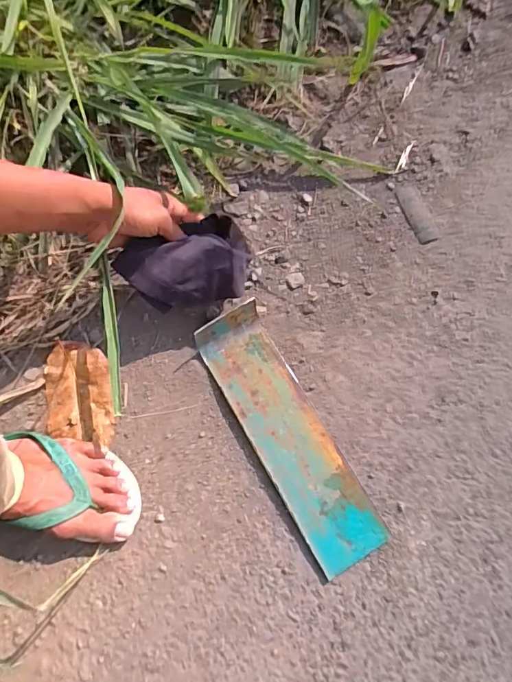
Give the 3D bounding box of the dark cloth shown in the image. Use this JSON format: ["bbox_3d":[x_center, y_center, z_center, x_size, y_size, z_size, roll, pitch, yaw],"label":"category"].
[{"bbox_3d":[-0.081,-0.085,0.543,0.148,0.031,0.096,-18,104,-10],"label":"dark cloth"}]

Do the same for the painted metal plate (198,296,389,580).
[{"bbox_3d":[0.037,0.111,0.556,0.093,0.043,0.324,-28,72,-7],"label":"painted metal plate"}]

